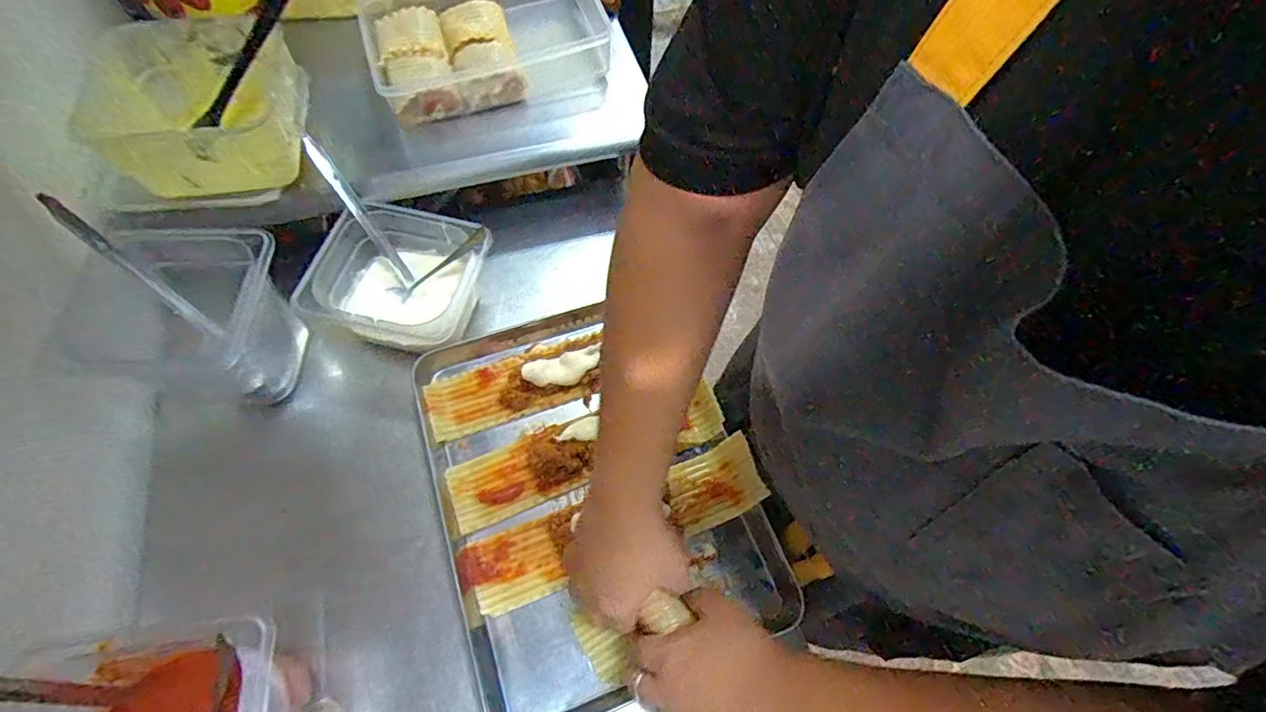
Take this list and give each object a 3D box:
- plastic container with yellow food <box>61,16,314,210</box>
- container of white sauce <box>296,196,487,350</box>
[{"bbox_3d":[-0.451,-0.251,0.597,0.205,0.127,0.163,-24,65,-14],"label":"plastic container with yellow food"},{"bbox_3d":[-0.263,-0.082,0.648,0.167,0.102,0.159,12,63,5],"label":"container of white sauce"}]

